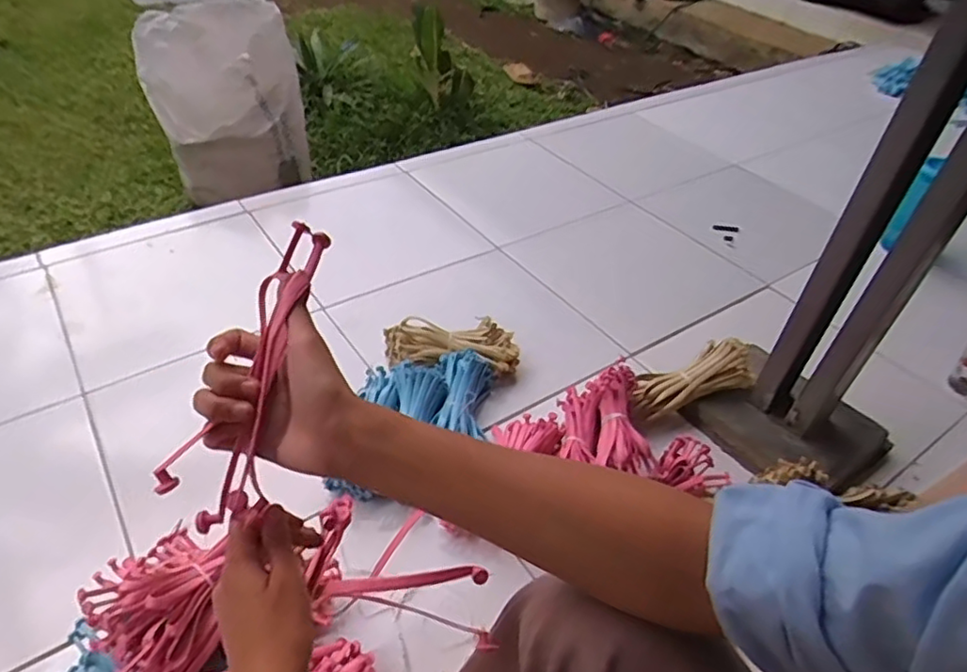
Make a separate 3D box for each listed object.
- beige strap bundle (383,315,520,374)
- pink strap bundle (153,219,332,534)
[{"bbox_3d":[-0.056,0.016,1.038,0.230,0.057,0.077,6,42,3],"label":"beige strap bundle"},{"bbox_3d":[-0.143,0.022,0.388,0.046,0.042,0.200,15,82,12],"label":"pink strap bundle"}]

